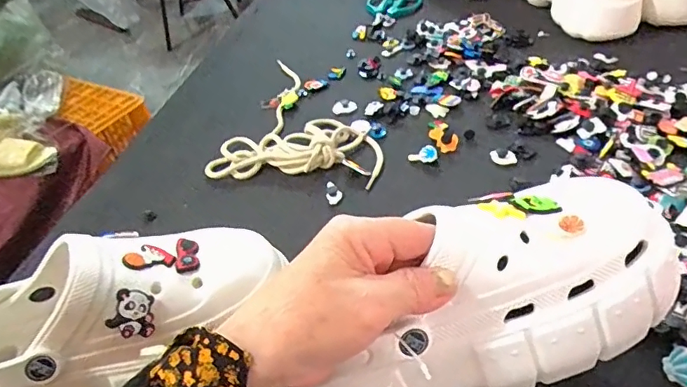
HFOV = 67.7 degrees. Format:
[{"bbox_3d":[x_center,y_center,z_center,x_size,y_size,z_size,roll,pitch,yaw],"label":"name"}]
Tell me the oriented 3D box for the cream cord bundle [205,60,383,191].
[{"bbox_3d":[-0.033,-0.086,0.598,0.178,0.020,0.221,7,43,15],"label":"cream cord bundle"}]

